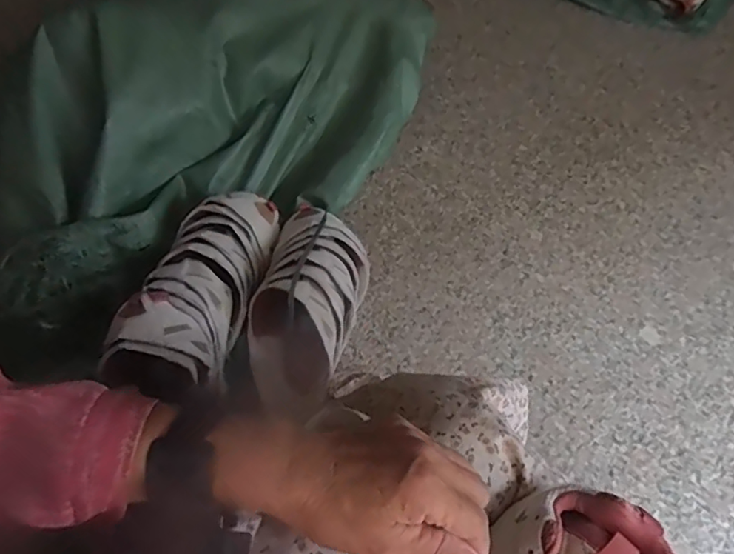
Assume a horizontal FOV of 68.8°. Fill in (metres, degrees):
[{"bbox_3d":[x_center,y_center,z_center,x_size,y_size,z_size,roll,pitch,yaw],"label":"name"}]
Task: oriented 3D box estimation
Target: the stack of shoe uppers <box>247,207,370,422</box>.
[{"bbox_3d":[-0.083,0.019,0.836,0.149,0.143,0.251,14,61,6],"label":"stack of shoe uppers"}]

